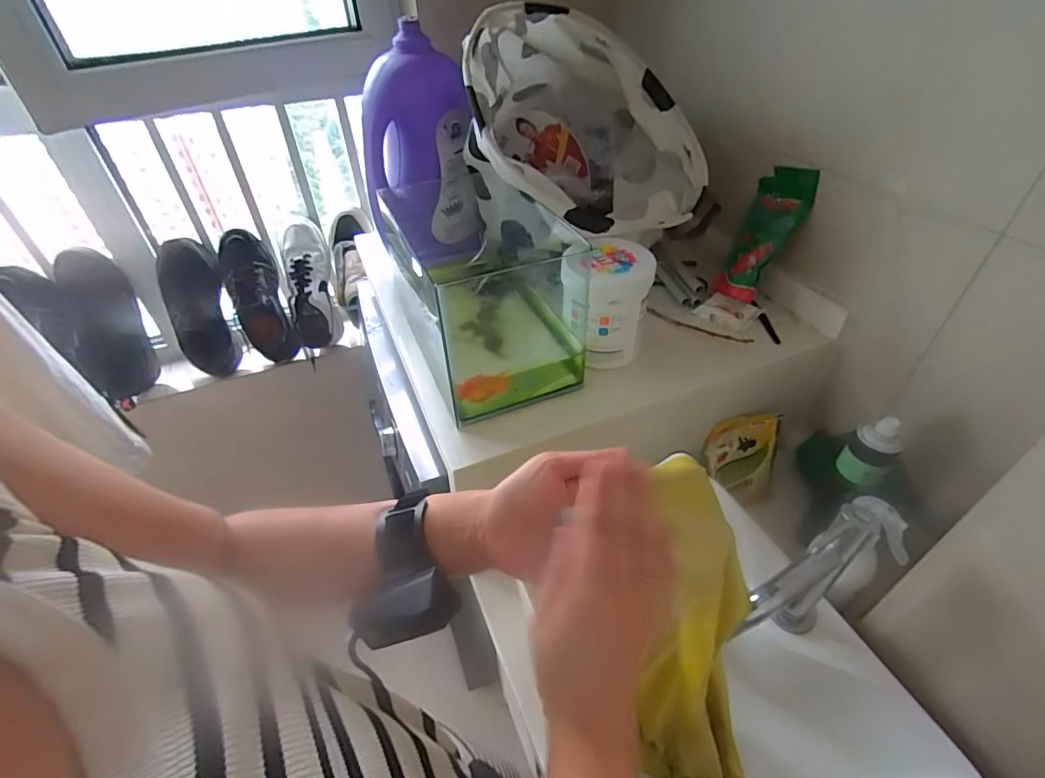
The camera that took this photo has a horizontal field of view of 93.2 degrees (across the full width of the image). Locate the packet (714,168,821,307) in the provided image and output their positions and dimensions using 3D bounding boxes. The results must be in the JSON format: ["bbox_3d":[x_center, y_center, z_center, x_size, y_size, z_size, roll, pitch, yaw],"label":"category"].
[{"bbox_3d":[0.375,-0.238,0.776,0.088,0.201,0.056,33,15,32],"label":"packet"}]

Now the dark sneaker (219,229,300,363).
[{"bbox_3d":[-0.595,-0.207,1.107,0.102,0.280,0.126,-19,1,-18],"label":"dark sneaker"}]

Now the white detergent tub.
[{"bbox_3d":[0.113,-0.122,0.680,0.110,0.145,0.112,5,42,7],"label":"white detergent tub"}]

